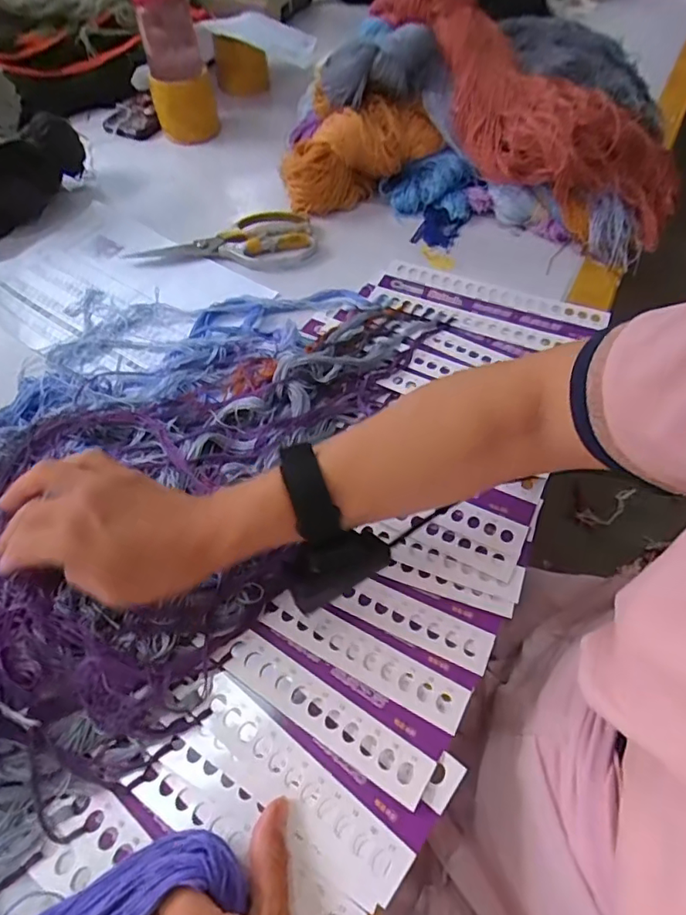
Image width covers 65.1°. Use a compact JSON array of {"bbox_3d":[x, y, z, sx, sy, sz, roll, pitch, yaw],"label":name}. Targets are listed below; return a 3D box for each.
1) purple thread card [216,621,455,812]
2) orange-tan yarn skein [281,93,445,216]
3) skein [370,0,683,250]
[{"bbox_3d":[-0.009,0.158,0.353,0.153,0.004,0.046,28,59,20],"label":"purple thread card"},{"bbox_3d":[0.016,-0.370,0.660,0.194,0.088,0.076,-30,59,-4],"label":"orange-tan yarn skein"},{"bbox_3d":[0.211,-0.435,0.653,0.174,0.083,0.456,-39,79,-23],"label":"skein"}]

